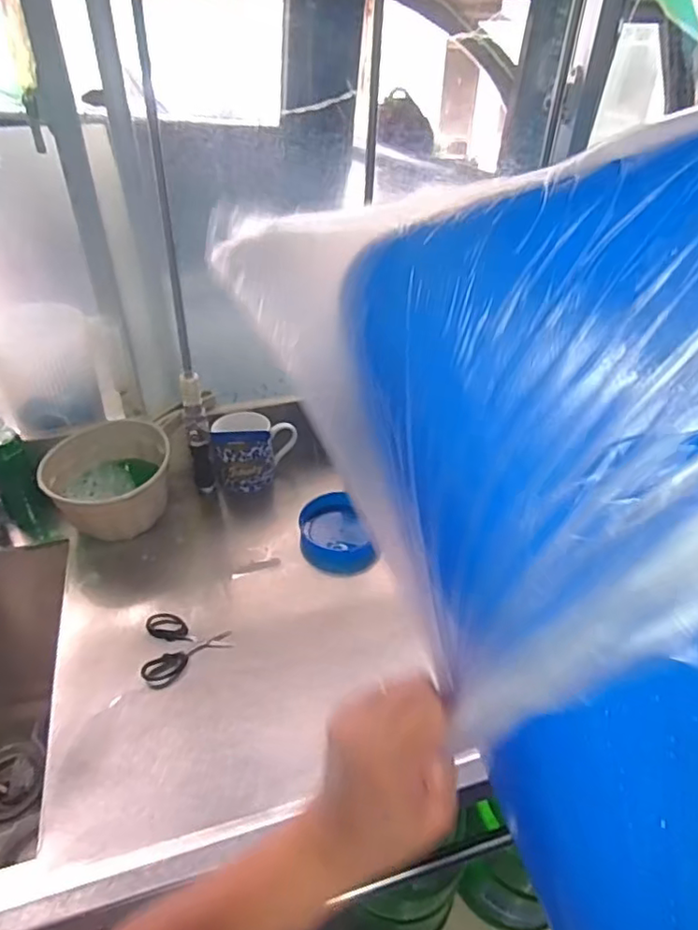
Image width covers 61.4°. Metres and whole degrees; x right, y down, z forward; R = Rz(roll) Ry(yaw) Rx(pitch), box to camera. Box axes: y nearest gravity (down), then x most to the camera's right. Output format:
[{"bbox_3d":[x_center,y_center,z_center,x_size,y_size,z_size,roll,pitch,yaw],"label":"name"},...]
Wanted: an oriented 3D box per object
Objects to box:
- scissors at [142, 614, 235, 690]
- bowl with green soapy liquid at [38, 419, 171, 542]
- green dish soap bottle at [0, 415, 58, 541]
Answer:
[{"bbox_3d":[-0.204,0.207,0.702,0.102,0.013,0.086,-26,45,-31],"label":"scissors"},{"bbox_3d":[-0.330,0.015,0.821,0.162,0.098,0.148,1,37,-1],"label":"bowl with green soapy liquid"},{"bbox_3d":[-0.448,0.027,0.797,0.059,0.182,0.048,-26,45,-31],"label":"green dish soap bottle"}]

